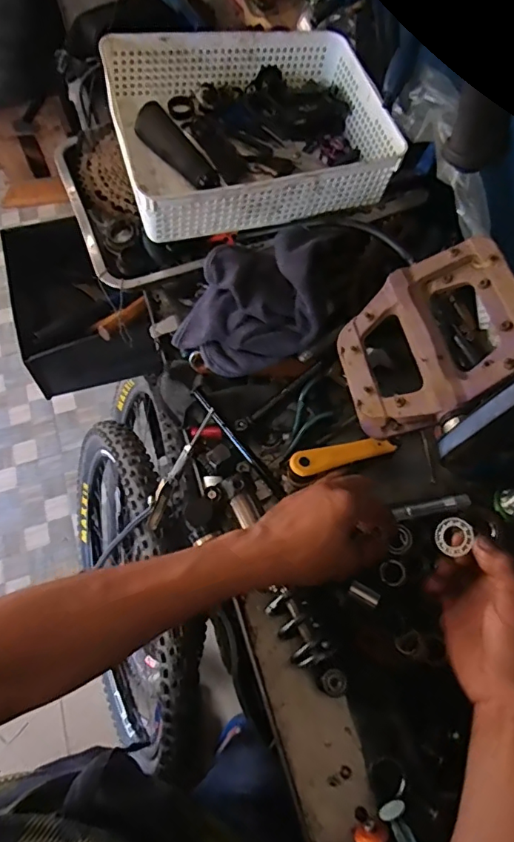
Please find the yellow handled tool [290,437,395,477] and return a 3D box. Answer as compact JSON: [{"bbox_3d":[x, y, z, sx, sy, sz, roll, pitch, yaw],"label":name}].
[{"bbox_3d":[0.096,0.037,0.570,0.120,0.018,0.028,-15,65,-7],"label":"yellow handled tool"}]

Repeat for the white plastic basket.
[{"bbox_3d":[-0.002,-0.367,0.633,0.319,0.100,0.259,-15,65,-7],"label":"white plastic basket"}]

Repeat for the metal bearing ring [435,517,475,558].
[{"bbox_3d":[0.160,0.093,0.411,0.030,0.004,0.030,-15,63,32],"label":"metal bearing ring"}]

